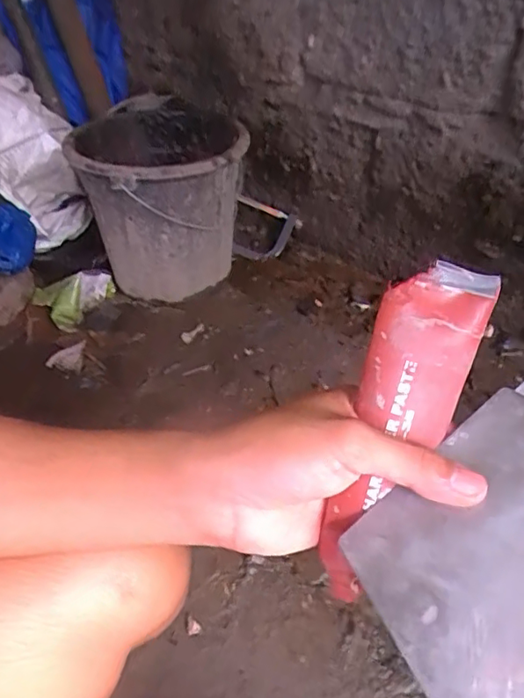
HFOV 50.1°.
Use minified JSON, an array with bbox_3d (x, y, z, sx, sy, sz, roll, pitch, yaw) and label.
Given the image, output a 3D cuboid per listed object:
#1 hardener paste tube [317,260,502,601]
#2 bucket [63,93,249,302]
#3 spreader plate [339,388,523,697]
[{"bbox_3d":[0.062,0.043,0.276,0.043,0.173,0.028,25,11,31],"label":"hardener paste tube"},{"bbox_3d":[-0.180,-0.280,1.054,0.281,0.258,0.361,-8,40,-4],"label":"bucket"},{"bbox_3d":[0.106,0.084,0.244,0.136,0.006,0.096,-42,54,-6],"label":"spreader plate"}]

